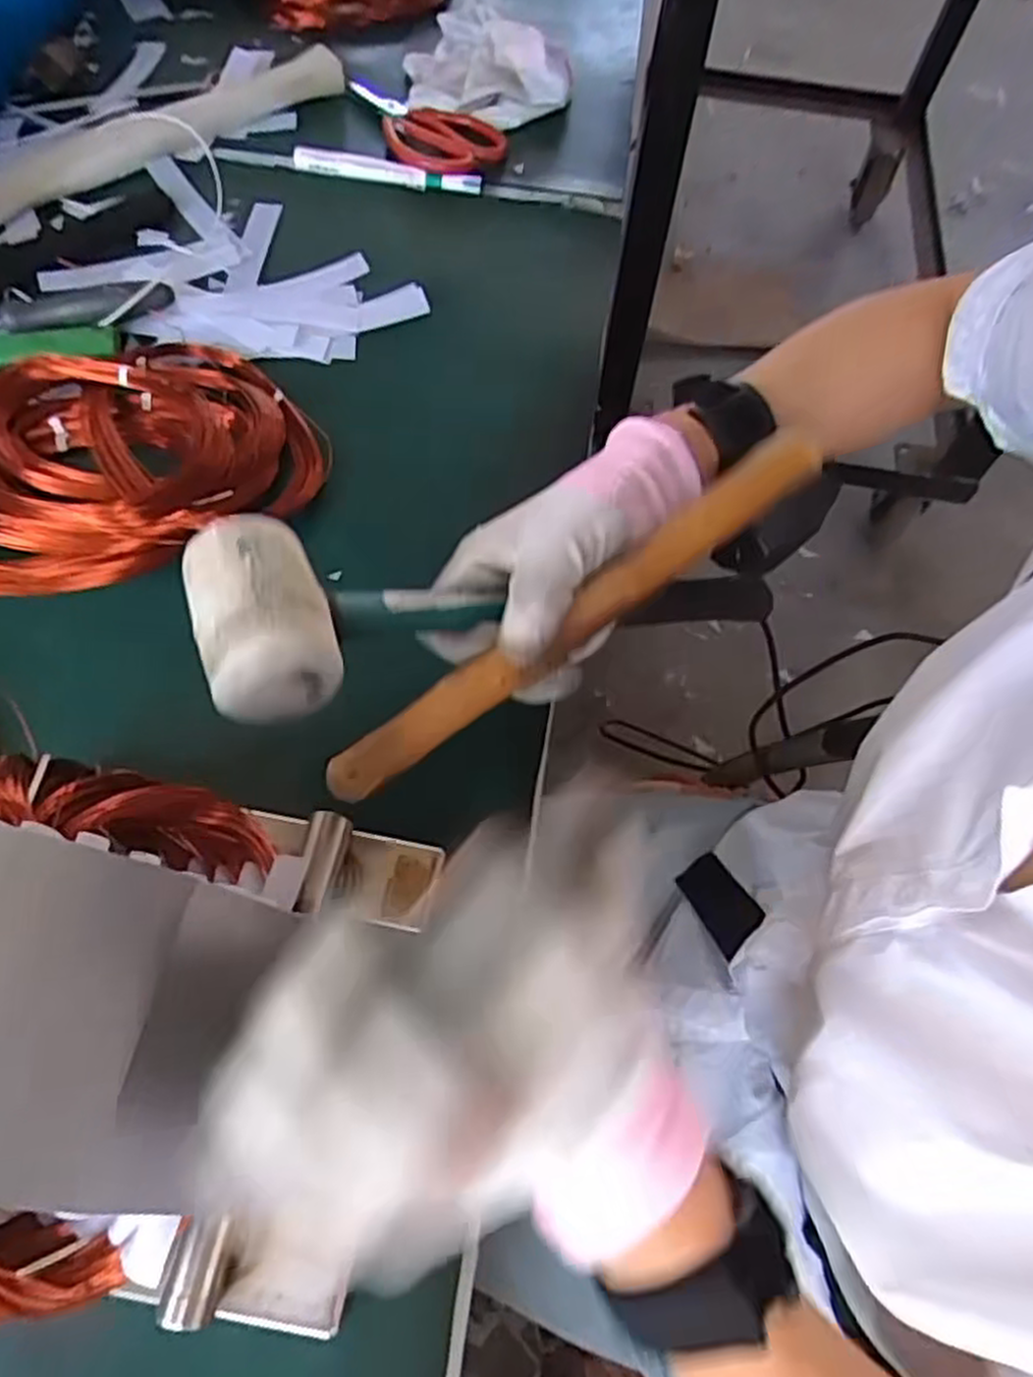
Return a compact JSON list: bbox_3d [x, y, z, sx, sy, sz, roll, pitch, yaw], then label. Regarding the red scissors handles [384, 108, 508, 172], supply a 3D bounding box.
[{"bbox_3d":[-0.053,-0.426,0.611,0.091,0.017,0.067,-10,64,-7],"label":"red scissors handles"}]

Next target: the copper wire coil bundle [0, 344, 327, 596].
[{"bbox_3d":[-0.231,-0.139,0.453,0.210,0.033,0.149,-19,65,-12],"label":"copper wire coil bundle"}]

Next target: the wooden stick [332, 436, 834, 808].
[{"bbox_3d":[0.027,-0.033,0.333,0.249,0.016,0.020,-35,69,-3],"label":"wooden stick"}]

